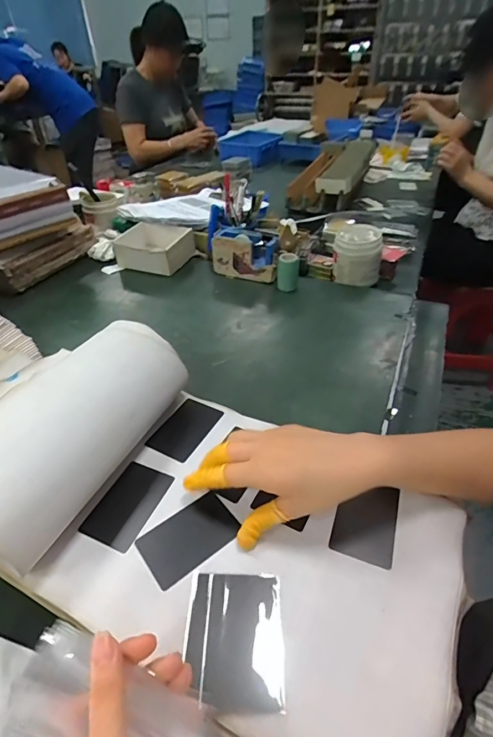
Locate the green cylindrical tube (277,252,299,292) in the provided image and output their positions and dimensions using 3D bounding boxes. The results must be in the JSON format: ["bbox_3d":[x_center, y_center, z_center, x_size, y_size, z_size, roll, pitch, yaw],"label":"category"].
[{"bbox_3d":[0.081,-0.190,0.780,0.039,0.062,0.032,4,40,6],"label":"green cylindrical tube"}]

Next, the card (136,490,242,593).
[{"bbox_3d":[-0.051,0.152,0.364,0.084,0.004,0.053,-27,50,-30],"label":"card"}]

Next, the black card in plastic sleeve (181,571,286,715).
[{"bbox_3d":[-0.009,0.199,0.300,0.071,0.005,0.087,0,40,-1],"label":"black card in plastic sleeve"}]

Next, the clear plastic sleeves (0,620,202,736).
[{"bbox_3d":[-0.077,0.195,0.229,0.108,0.012,0.055,33,40,-13],"label":"clear plastic sleeves"}]

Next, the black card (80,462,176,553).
[{"bbox_3d":[-0.114,0.131,0.390,0.051,0.004,0.084,19,43,15],"label":"black card"}]

